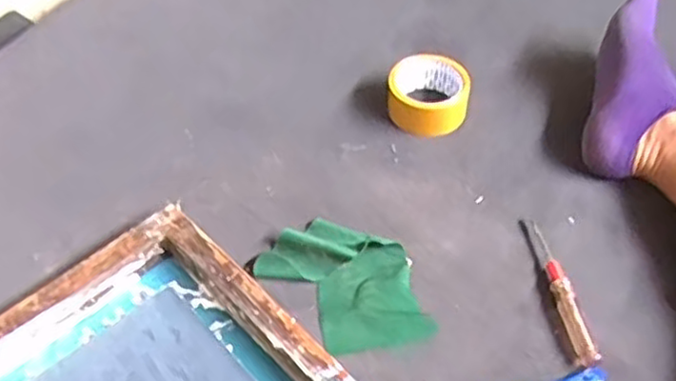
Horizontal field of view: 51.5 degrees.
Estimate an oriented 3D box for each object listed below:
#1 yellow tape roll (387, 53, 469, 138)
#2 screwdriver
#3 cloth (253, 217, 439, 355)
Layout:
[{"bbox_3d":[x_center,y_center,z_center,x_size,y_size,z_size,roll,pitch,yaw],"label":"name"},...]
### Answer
[{"bbox_3d":[0.109,-0.115,0.841,0.101,0.047,0.088,16,55,16],"label":"yellow tape roll"},{"bbox_3d":[0.222,0.095,0.693,0.025,0.022,0.158,-11,52,-5],"label":"screwdriver"},{"bbox_3d":[0.016,0.091,0.703,0.119,0.022,0.174,-35,58,-22],"label":"cloth"}]

